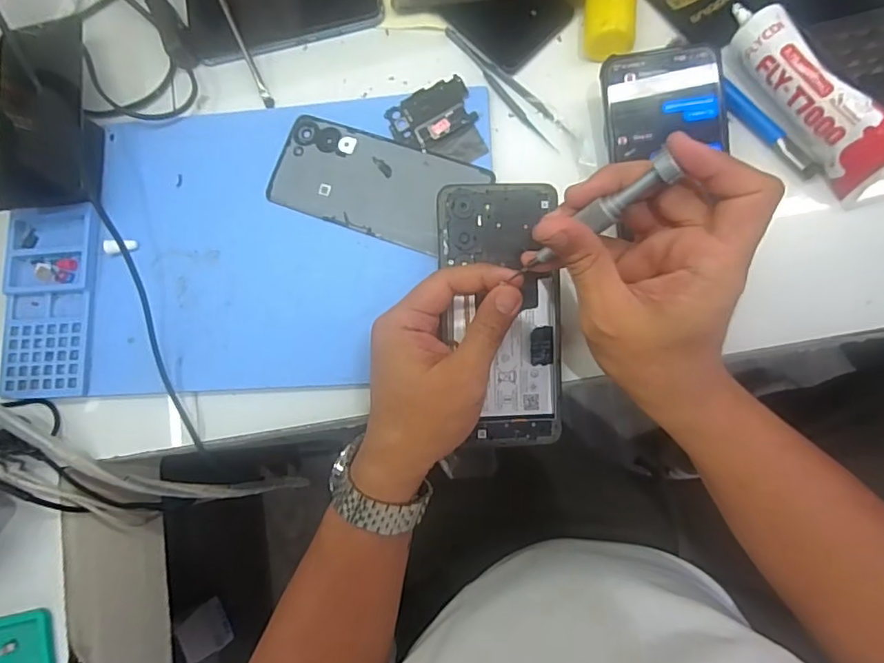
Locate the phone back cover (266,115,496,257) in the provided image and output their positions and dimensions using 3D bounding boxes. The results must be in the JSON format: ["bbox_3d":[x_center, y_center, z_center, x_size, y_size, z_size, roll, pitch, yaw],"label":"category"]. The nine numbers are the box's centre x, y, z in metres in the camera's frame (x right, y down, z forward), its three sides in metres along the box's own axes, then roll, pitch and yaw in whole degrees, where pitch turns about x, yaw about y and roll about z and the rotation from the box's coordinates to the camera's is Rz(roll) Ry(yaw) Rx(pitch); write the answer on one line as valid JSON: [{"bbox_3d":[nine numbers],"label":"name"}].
[{"bbox_3d":[-0.053,-0.110,0.399,0.154,0.005,0.074,20,85,7],"label":"phone back cover"}]

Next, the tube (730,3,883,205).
[{"bbox_3d":[0.247,-0.160,0.355,0.029,0.050,0.148,-30,78,-31],"label":"tube"}]

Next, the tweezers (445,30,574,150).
[{"bbox_3d":[0.048,-0.189,0.408,0.019,0.005,0.132,-42,81,-1],"label":"tweezers"}]

